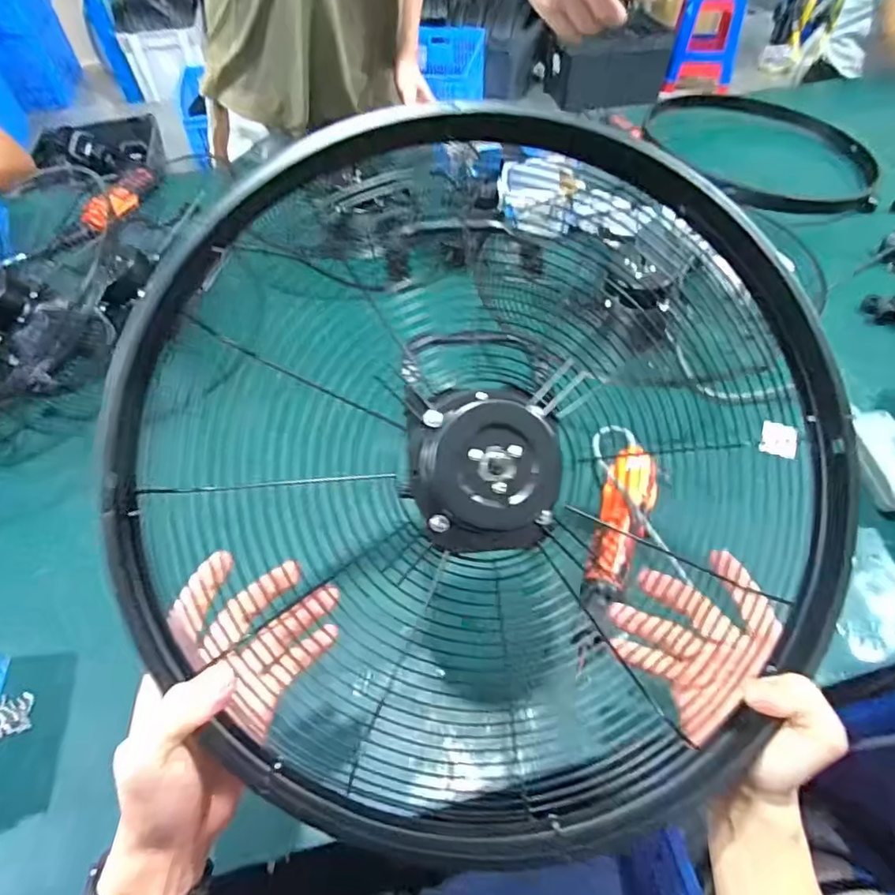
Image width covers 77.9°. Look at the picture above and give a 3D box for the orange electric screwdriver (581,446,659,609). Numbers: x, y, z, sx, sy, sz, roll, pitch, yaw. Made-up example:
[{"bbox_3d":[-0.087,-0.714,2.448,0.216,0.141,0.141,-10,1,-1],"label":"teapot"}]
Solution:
[{"bbox_3d":[0.177,0.080,0.558,0.051,0.035,0.183,15,53,14],"label":"orange electric screwdriver"}]

